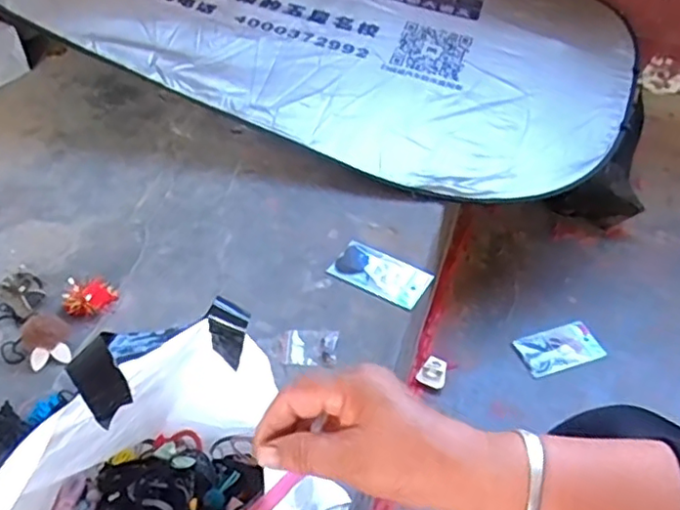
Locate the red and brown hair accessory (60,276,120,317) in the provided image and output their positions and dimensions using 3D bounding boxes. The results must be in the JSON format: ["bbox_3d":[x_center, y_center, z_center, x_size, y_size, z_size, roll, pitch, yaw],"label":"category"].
[{"bbox_3d":[-0.335,0.055,0.829,0.066,0.033,0.046,-17,47,-17],"label":"red and brown hair accessory"}]

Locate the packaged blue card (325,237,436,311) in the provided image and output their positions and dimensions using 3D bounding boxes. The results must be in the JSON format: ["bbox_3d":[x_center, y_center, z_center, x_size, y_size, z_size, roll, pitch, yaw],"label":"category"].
[{"bbox_3d":[0.058,0.027,0.890,0.138,0.011,0.086,23,46,23],"label":"packaged blue card"}]

